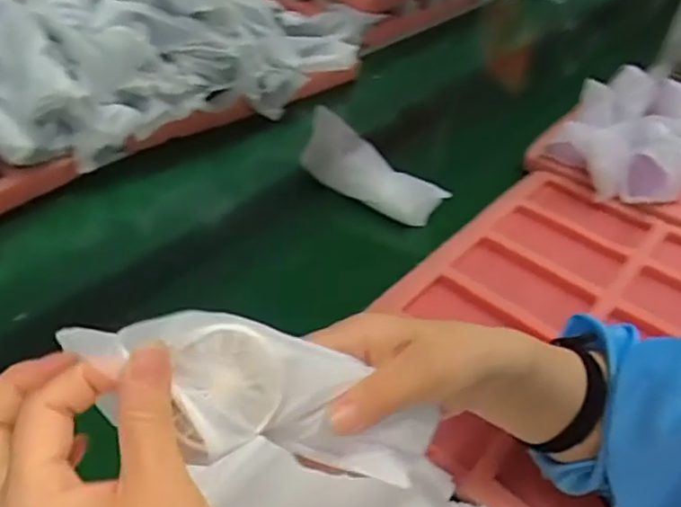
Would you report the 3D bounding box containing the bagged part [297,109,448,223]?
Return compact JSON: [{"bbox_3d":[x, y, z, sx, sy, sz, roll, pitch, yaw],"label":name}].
[{"bbox_3d":[0.035,-0.098,0.748,0.181,0.059,0.063,34,44,6],"label":"bagged part"}]

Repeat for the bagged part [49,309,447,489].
[{"bbox_3d":[-0.029,0.064,0.275,0.181,0.059,0.019,20,-5,-33],"label":"bagged part"}]

